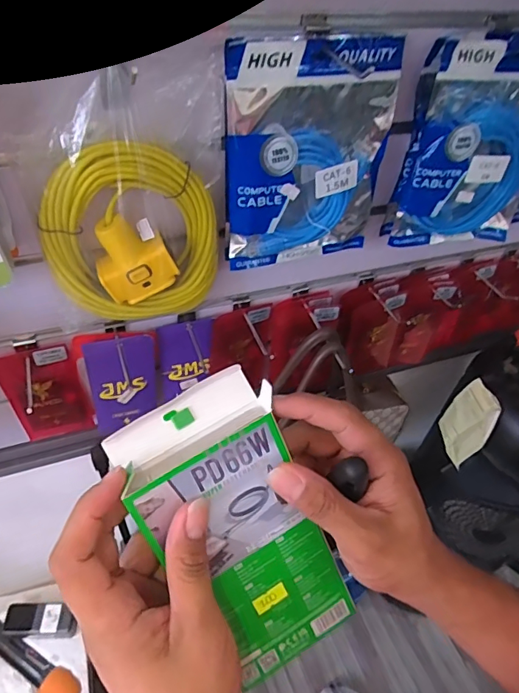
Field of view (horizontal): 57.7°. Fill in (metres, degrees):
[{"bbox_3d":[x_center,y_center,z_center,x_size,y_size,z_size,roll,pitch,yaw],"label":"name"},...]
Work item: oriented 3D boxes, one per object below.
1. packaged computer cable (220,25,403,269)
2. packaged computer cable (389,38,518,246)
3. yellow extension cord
[{"bbox_3d":[0.047,-0.191,0.485,0.173,0.223,0.032,-10,48,-15],"label":"packaged computer cable"},{"bbox_3d":[0.247,-0.215,0.531,0.169,0.210,0.062,-9,48,-15],"label":"packaged computer cable"},{"bbox_3d":[-0.120,-0.104,0.471,0.168,0.190,0.031,-14,49,-19],"label":"yellow extension cord"}]

